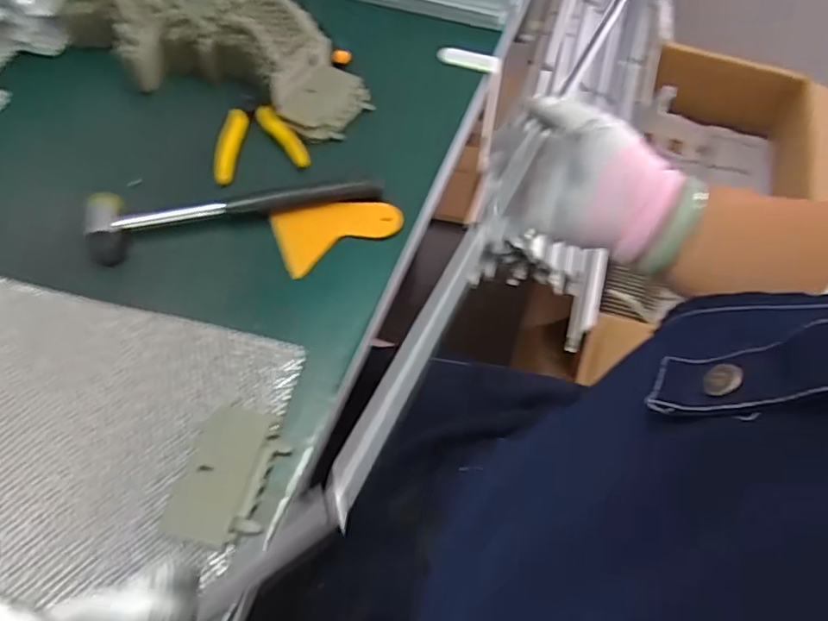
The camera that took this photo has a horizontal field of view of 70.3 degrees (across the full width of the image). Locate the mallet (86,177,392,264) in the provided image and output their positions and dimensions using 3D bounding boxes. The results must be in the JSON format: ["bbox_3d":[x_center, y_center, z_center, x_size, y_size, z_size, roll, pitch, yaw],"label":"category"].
[{"bbox_3d":[-0.144,-0.088,0.487,0.234,0.023,0.052,-12,58,-11],"label":"mallet"}]

